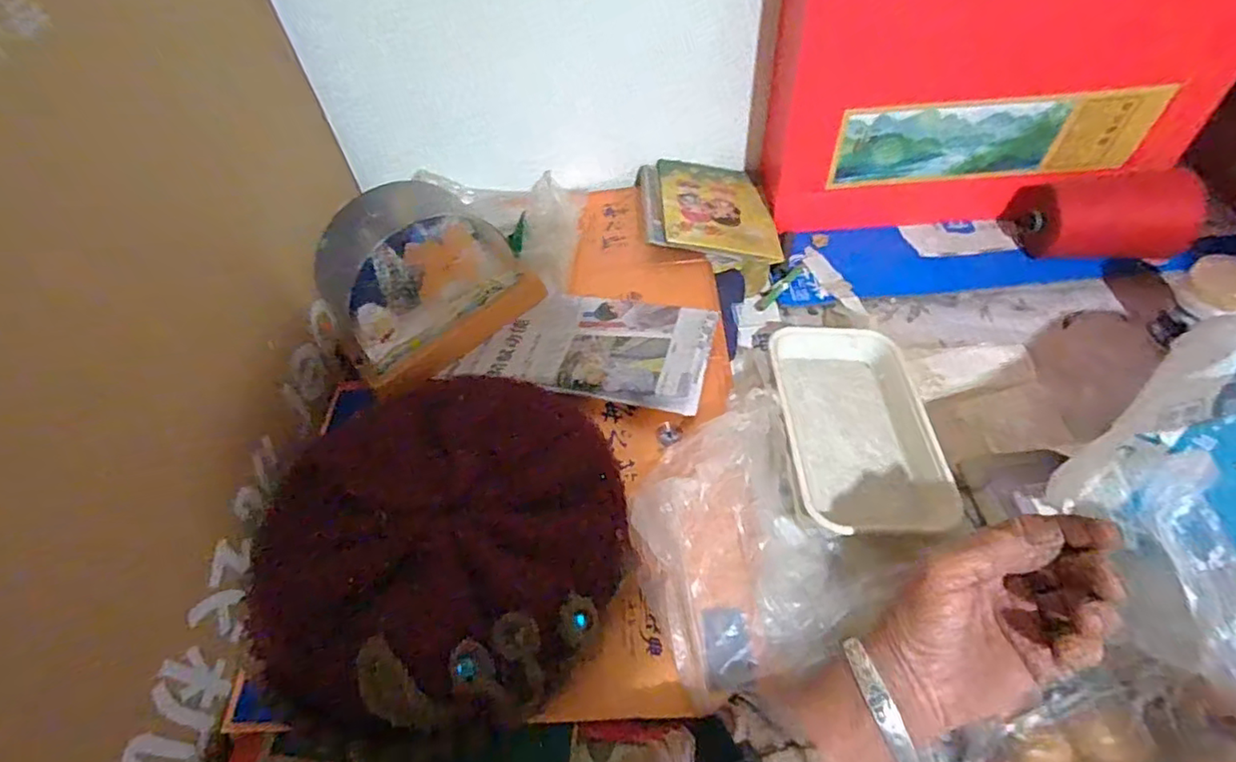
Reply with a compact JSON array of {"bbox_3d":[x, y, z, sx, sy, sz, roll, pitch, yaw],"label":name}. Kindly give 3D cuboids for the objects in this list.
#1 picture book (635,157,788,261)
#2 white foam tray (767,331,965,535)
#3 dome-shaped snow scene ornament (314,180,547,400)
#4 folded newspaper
[{"bbox_3d":[0.087,-0.176,0.603,0.125,0.022,0.149,-4,53,1],"label":"picture book"},{"bbox_3d":[0.172,0.026,0.447,0.104,0.025,0.176,-3,53,2],"label":"white foam tray"},{"bbox_3d":[-0.151,-0.084,0.478,0.154,0.104,0.076,-34,58,-20],"label":"dome-shaped snow scene ornament"},{"bbox_3d":[-0.026,-0.026,0.491,0.193,0.016,0.104,6,48,20],"label":"folded newspaper"}]

